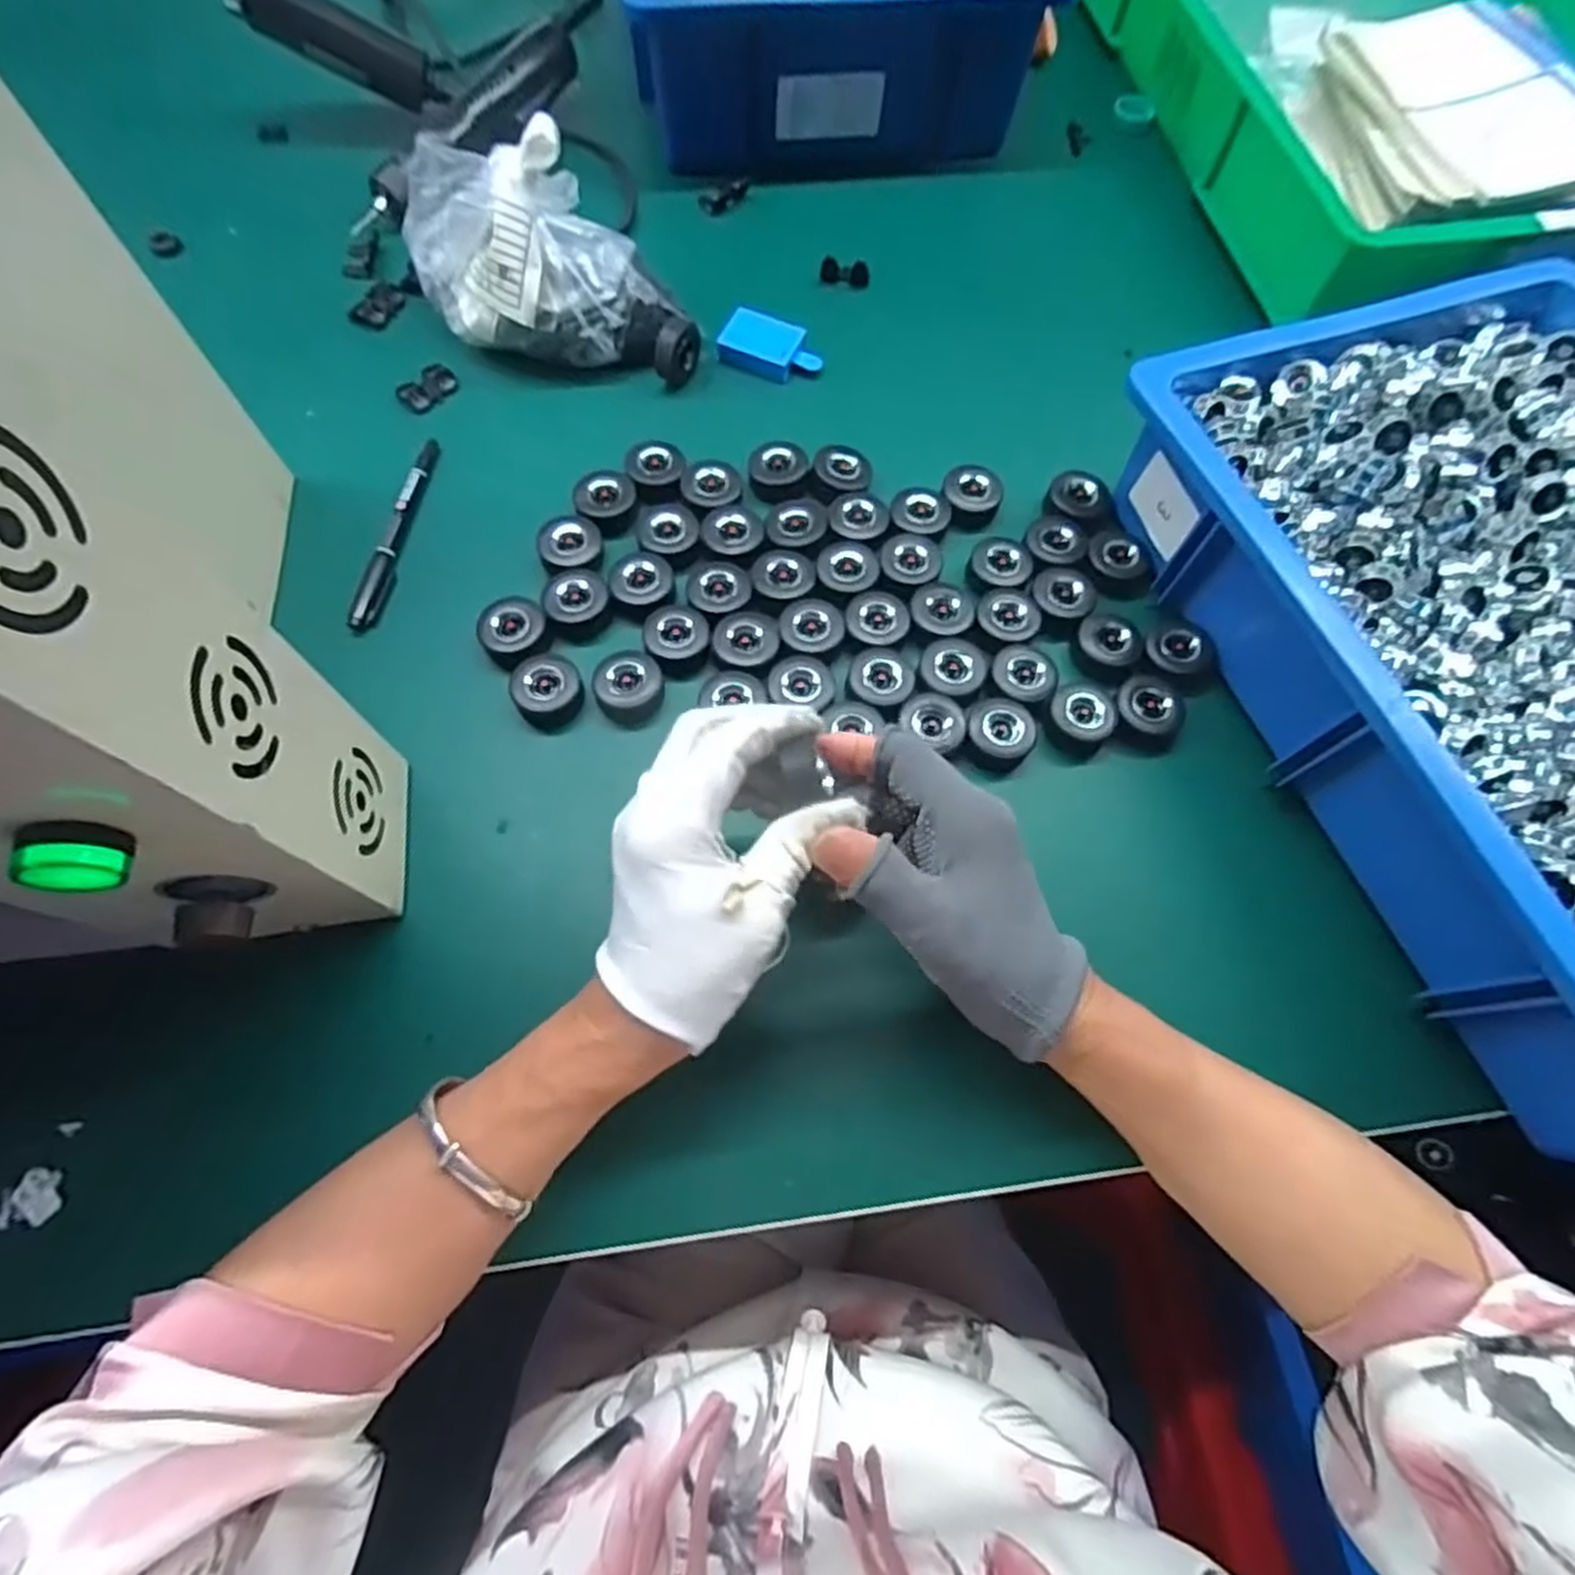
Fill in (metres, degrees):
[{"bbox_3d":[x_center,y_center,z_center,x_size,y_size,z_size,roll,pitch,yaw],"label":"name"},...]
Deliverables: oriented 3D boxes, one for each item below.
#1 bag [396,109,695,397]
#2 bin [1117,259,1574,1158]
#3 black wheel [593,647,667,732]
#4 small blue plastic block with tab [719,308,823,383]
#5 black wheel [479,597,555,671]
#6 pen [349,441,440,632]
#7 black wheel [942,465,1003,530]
[{"bbox_3d":[-0.153,-0.337,0.492,0.187,0.094,0.094,5,70,0],"label":"bag"},{"bbox_3d":[0.397,-0.068,0.396,0.292,0.099,0.434,-18,71,-8],"label":"bin"},{"bbox_3d":[-0.087,-0.056,0.427,0.038,0.019,0.041,1,70,-1],"label":"black wheel"},{"bbox_3d":[-0.011,-0.302,0.531,0.068,0.014,0.043,22,71,7],"label":"small blue plastic block with tab"},{"bbox_3d":[-0.155,-0.089,0.436,0.037,0.012,0.040,1,70,-1],"label":"black wheel"},{"bbox_3d":[-0.236,-0.155,0.463,0.015,0.010,0.141,5,70,0],"label":"pen"},{"bbox_3d":[0.116,-0.182,0.486,0.037,0.021,0.035,1,70,-1],"label":"black wheel"}]

